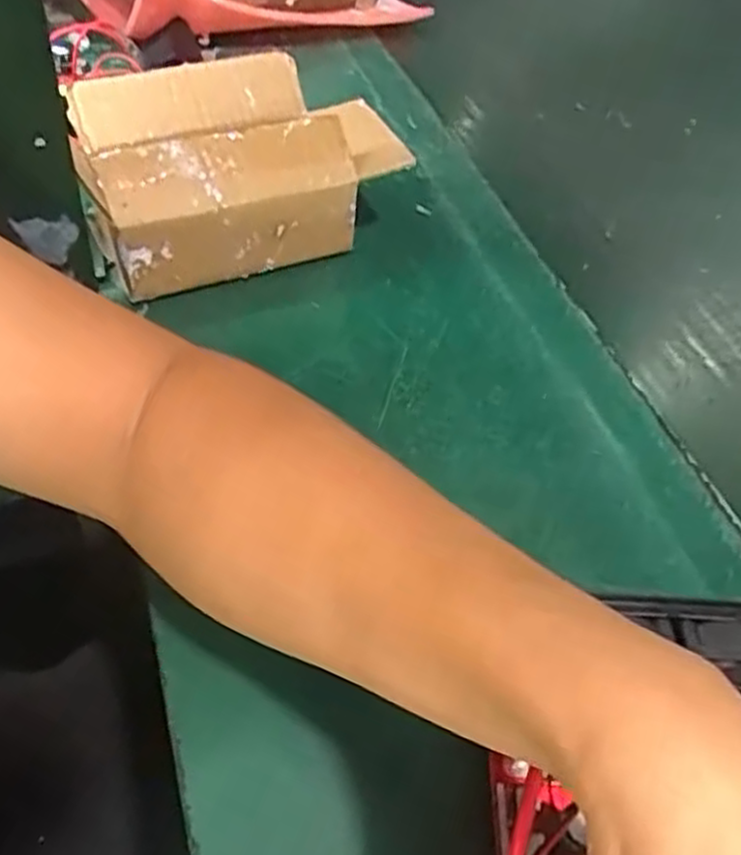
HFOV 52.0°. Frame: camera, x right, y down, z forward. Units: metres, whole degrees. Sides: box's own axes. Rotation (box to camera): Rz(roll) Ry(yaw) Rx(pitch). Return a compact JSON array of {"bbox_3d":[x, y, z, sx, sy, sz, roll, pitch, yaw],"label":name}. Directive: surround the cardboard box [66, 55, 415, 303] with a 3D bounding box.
[{"bbox_3d":[-0.087,-0.159,0.470,0.178,0.095,0.119,-20,54,-22],"label":"cardboard box"}]

